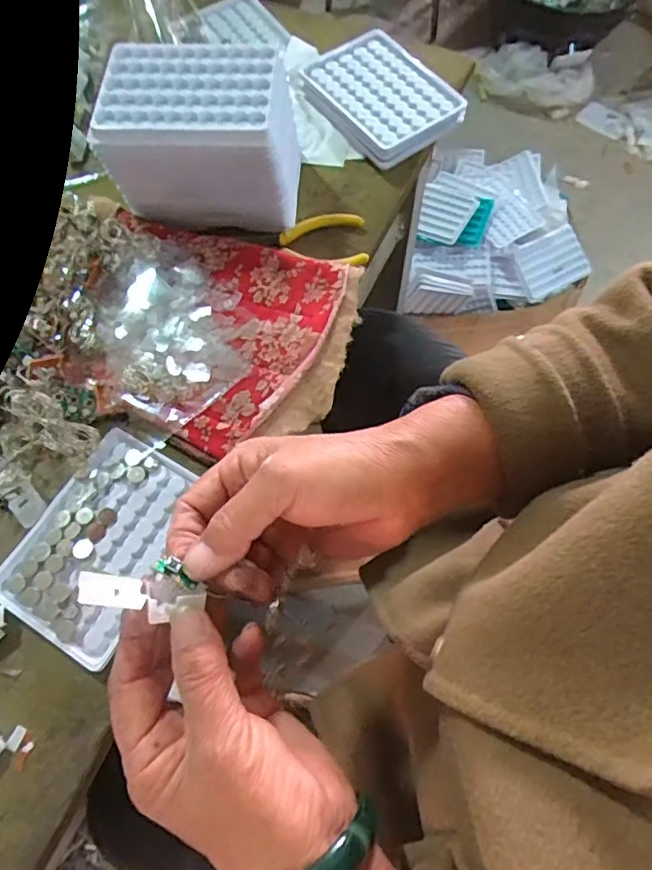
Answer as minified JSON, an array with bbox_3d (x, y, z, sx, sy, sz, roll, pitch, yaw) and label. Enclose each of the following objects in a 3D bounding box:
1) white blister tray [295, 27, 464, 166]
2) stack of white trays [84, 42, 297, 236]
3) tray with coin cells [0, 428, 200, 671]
[{"bbox_3d":[0.046,-0.302,0.486,0.090,0.021,0.135,-36,72,-12],"label":"white blister tray"},{"bbox_3d":[-0.090,-0.223,0.418,0.132,0.096,0.088,2,68,1],"label":"stack of white trays"},{"bbox_3d":[-0.145,0.065,0.352,0.089,0.010,0.129,27,71,11],"label":"tray with coin cells"}]

